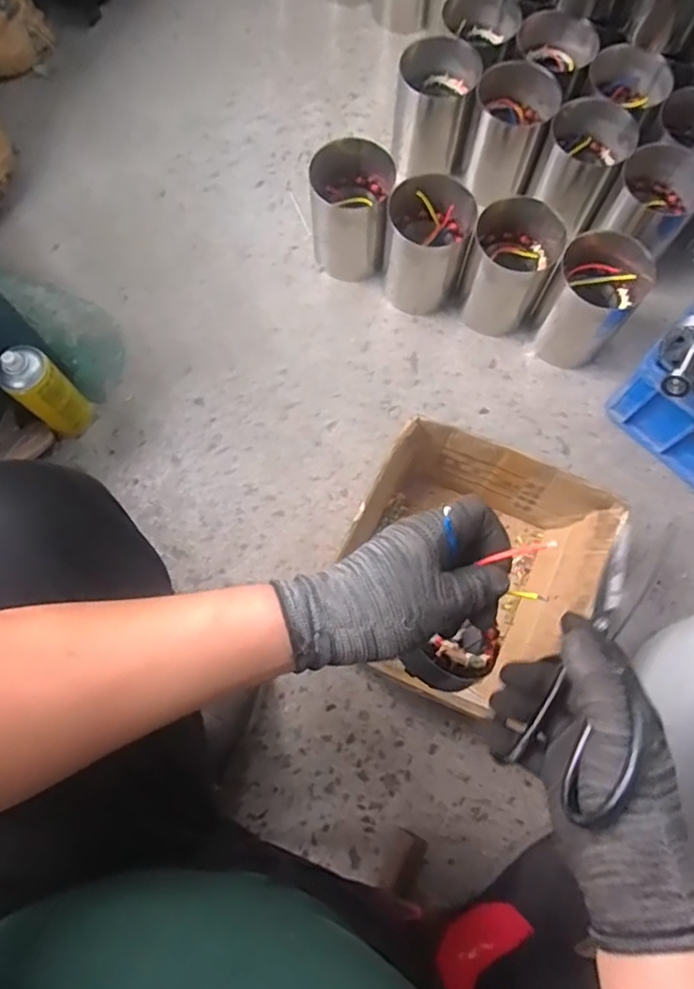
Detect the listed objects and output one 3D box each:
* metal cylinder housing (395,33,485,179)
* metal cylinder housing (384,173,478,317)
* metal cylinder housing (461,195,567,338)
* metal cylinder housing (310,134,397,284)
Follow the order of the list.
[{"bbox_3d":[0.137,-0.606,0.962,0.118,0.158,0.101,8,74,2],"label":"metal cylinder housing"},{"bbox_3d":[0.117,-0.365,0.901,0.120,0.153,0.117,6,74,2],"label":"metal cylinder housing"},{"bbox_3d":[0.235,-0.330,0.893,0.118,0.152,0.121,0,74,0],"label":"metal cylinder housing"},{"bbox_3d":[0.006,-0.425,0.916,0.118,0.153,0.124,8,74,2],"label":"metal cylinder housing"}]

